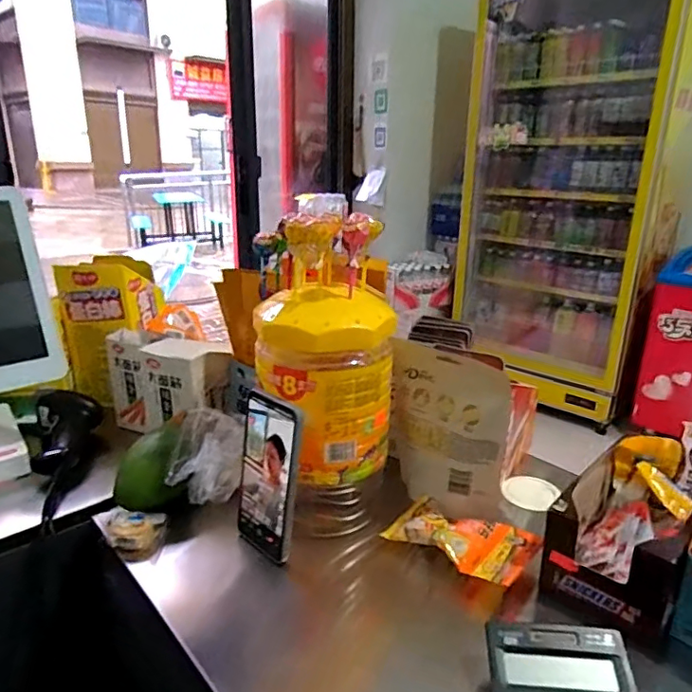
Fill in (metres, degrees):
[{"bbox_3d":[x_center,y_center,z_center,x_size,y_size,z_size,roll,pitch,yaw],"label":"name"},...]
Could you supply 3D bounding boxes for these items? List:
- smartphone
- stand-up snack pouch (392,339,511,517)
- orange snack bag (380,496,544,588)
[{"bbox_3d":[-0.074,0.132,0.529,0.072,0.168,0.013,19,18,37],"label":"smartphone"},{"bbox_3d":[0.107,0.089,0.599,0.043,0.167,0.140,-14,24,-36],"label":"stand-up snack pouch"},{"bbox_3d":[0.117,0.187,0.545,0.133,0.019,0.086,15,24,36],"label":"orange snack bag"}]

